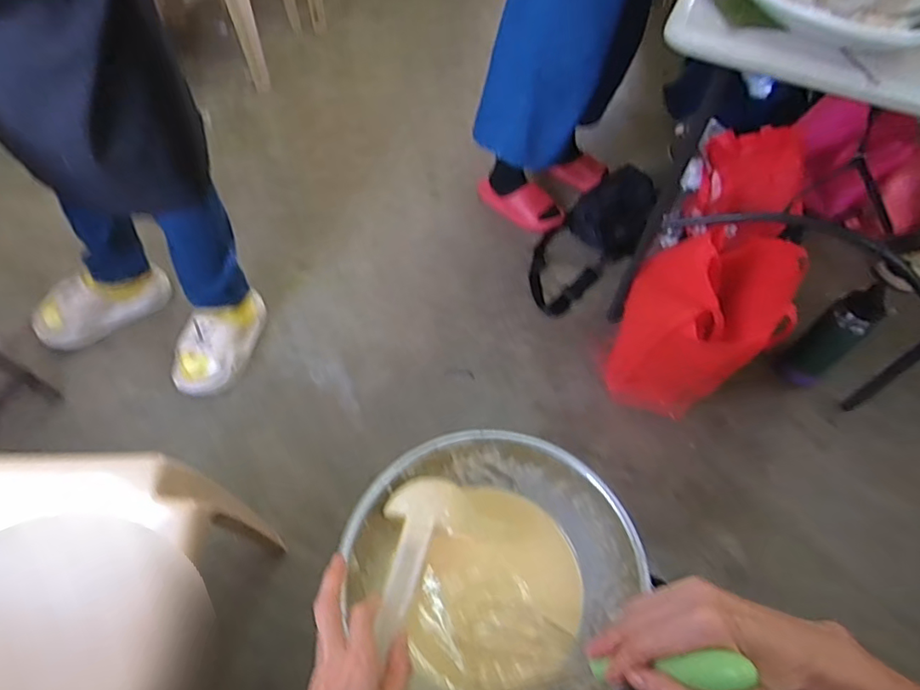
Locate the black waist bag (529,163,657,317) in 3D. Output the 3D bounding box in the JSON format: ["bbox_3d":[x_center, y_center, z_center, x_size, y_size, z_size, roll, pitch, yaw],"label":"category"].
[{"bbox_3d":[0.351,-0.310,1.520,0.255,0.118,0.522,29,58,16],"label":"black waist bag"}]

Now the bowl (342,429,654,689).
[{"bbox_3d":[0.035,0.202,0.501,0.229,0.105,0.245,1,53,-1],"label":"bowl"}]

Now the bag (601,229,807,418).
[{"bbox_3d":[0.492,-0.045,1.180,0.274,0.395,0.226,24,56,15],"label":"bag"}]

